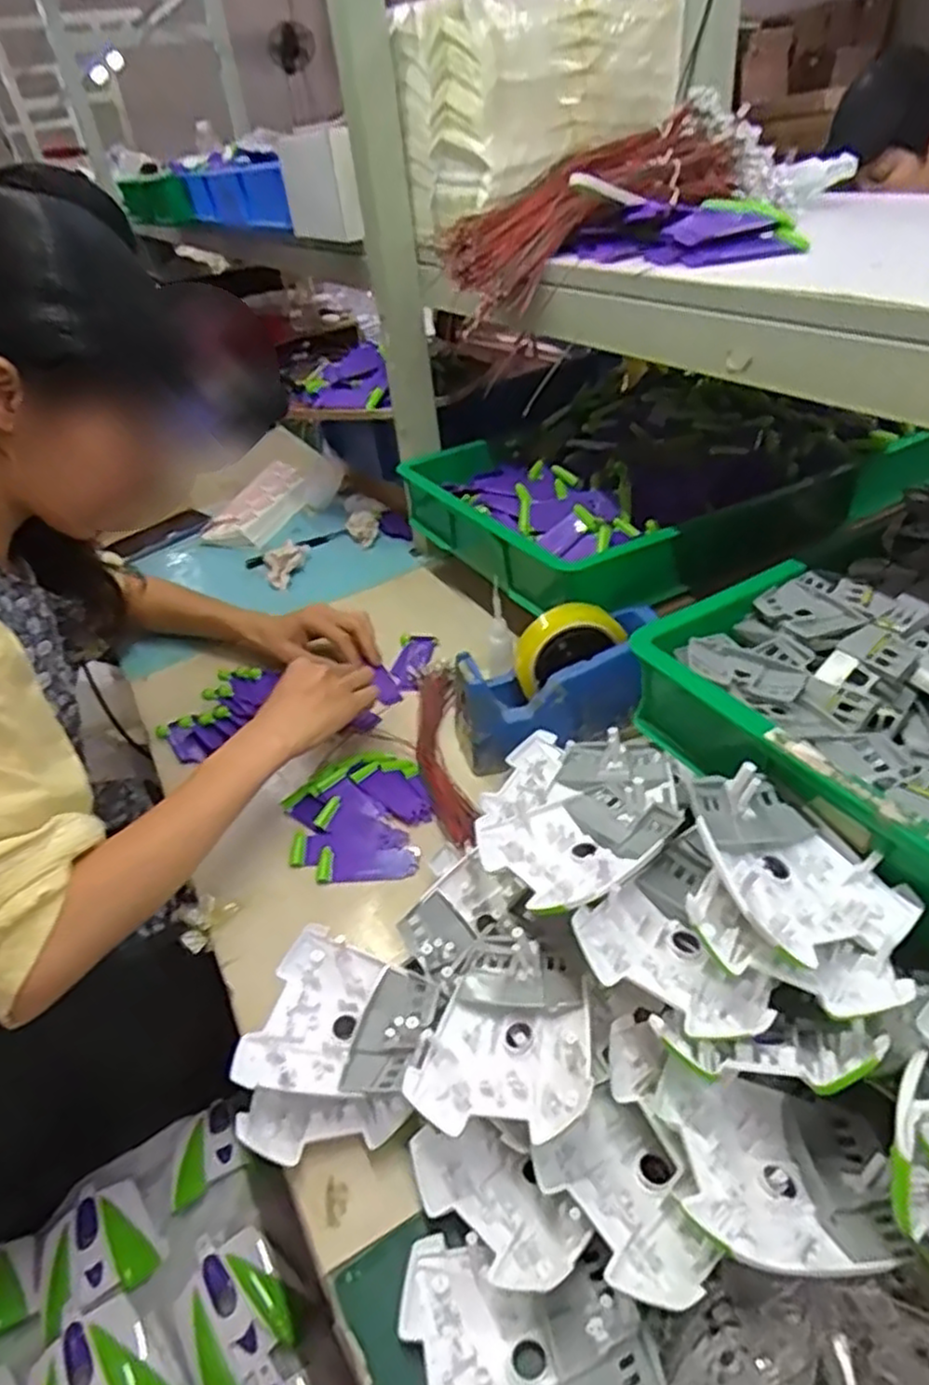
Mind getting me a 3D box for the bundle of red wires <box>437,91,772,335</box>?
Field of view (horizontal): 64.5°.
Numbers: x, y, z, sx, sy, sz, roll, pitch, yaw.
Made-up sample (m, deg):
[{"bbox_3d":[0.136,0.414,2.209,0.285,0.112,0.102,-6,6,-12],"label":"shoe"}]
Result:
[{"bbox_3d":[0.124,-0.421,0.632,0.282,0.065,0.109,-29,40,-3],"label":"bundle of red wires"}]

